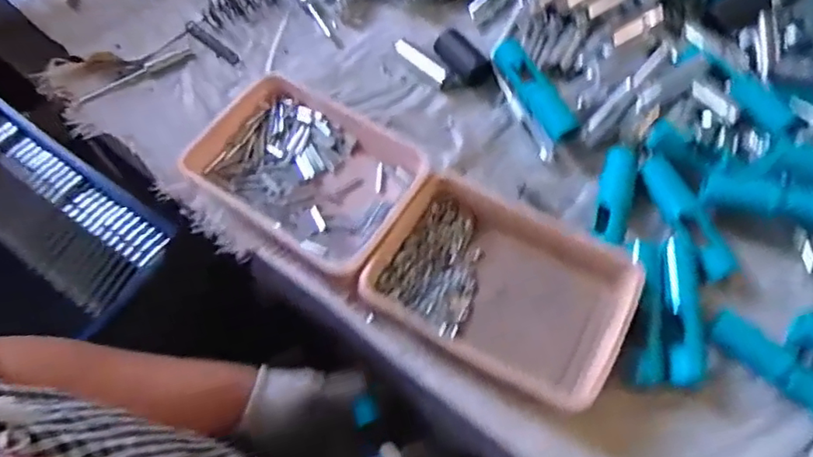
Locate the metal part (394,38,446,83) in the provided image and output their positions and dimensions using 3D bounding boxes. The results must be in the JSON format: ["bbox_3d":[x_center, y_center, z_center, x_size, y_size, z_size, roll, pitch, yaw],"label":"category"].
[{"bbox_3d":[0.016,-0.178,0.610,0.062,0.008,0.014,32,65,-16],"label":"metal part"}]

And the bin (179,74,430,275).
[{"bbox_3d":[-0.087,-0.055,0.527,0.194,0.040,0.140,32,68,14],"label":"bin"}]

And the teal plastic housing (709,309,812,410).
[{"bbox_3d":[0.301,0.115,0.454,0.125,0.024,0.030,38,70,16],"label":"teal plastic housing"}]

